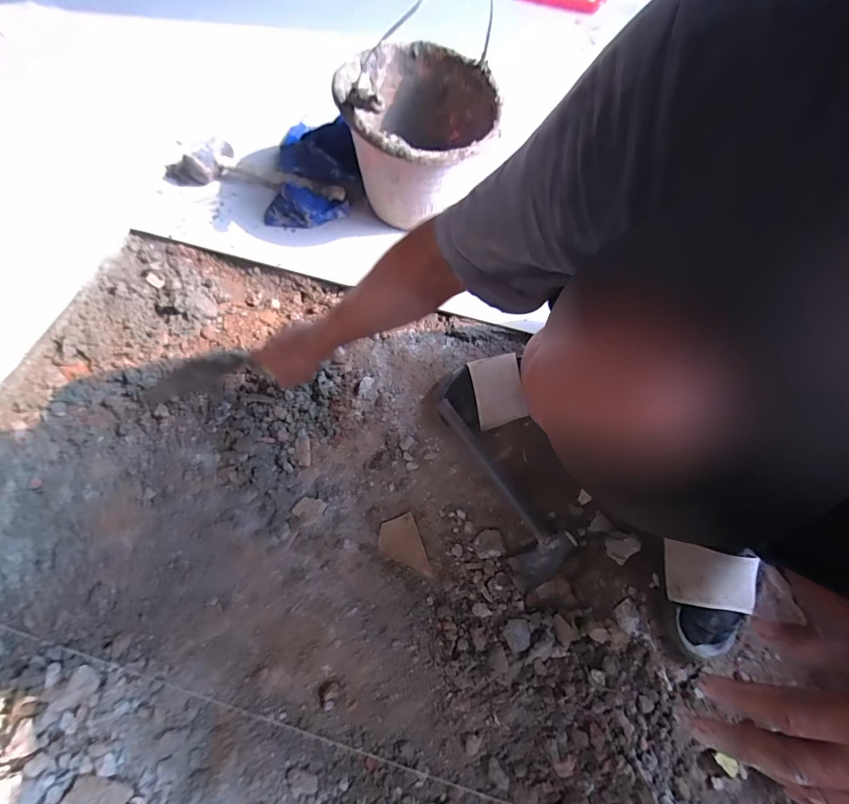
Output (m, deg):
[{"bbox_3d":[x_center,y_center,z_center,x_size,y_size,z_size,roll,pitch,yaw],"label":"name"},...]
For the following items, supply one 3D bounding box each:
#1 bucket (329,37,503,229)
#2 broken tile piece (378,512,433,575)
[{"bbox_3d":[-0.015,-0.441,0.678,0.242,0.219,0.268,-7,66,-6],"label":"bucket"},{"bbox_3d":[-0.031,0.205,0.537,0.057,0.010,0.085,-18,67,-11],"label":"broken tile piece"}]

